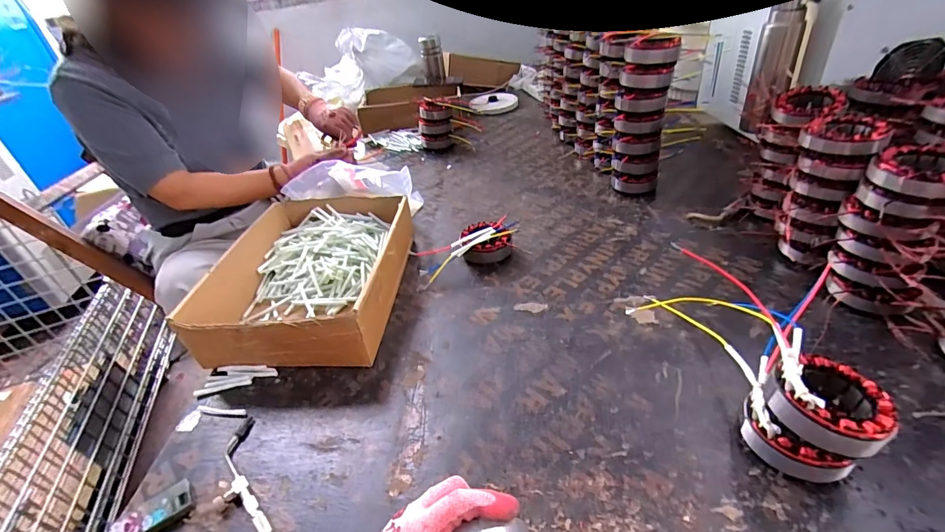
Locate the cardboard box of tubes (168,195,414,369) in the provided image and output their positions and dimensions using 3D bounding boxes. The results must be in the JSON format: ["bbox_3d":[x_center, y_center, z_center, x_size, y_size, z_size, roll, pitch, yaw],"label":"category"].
[{"bbox_3d":[-0.235,0.006,0.653,0.241,0.096,0.336,-2,36,8],"label":"cardboard box of tubes"}]

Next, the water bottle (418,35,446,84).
[{"bbox_3d":[-0.131,-0.672,1.386,0.072,0.136,0.085,-9,36,-1],"label":"water bottle"}]

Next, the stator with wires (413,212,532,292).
[{"bbox_3d":[-0.005,-0.030,0.703,0.179,0.040,0.085,-18,37,-14],"label":"stator with wires"}]

